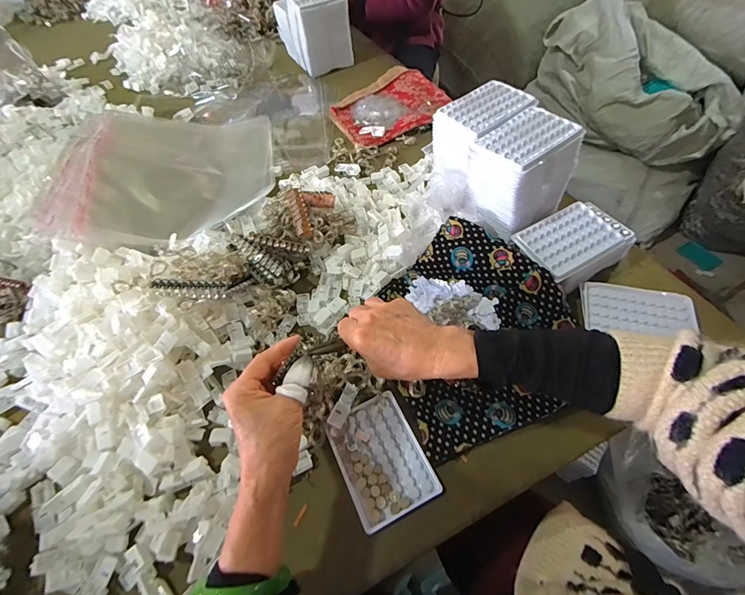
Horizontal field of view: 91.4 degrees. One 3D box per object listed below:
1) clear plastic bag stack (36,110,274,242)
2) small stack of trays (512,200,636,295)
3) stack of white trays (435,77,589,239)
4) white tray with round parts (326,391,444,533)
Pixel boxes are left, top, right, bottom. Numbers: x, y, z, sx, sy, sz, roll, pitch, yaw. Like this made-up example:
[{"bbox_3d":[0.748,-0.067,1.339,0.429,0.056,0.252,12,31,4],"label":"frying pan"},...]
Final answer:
[{"bbox_3d":[-0.389,-0.248,0.705,0.376,0.067,0.348,-1,65,-19],"label":"clear plastic bag stack"},{"bbox_3d":[0.289,-0.075,0.528,0.149,0.046,0.097,-28,58,-14],"label":"small stack of trays"},{"bbox_3d":[0.194,-0.216,0.553,0.130,0.109,0.187,-32,59,-16],"label":"stack of white trays"},{"bbox_3d":[0.009,0.186,0.428,0.095,0.010,0.126,-25,57,-12],"label":"white tray with round parts"}]

